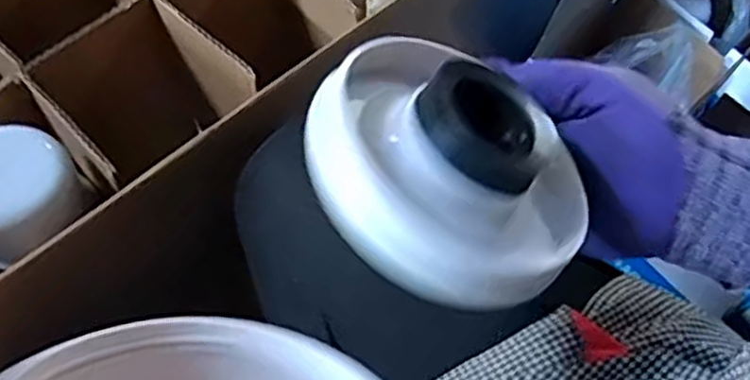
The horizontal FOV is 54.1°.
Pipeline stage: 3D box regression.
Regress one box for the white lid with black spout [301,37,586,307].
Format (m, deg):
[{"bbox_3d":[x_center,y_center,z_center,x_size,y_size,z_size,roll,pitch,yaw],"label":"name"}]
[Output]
[{"bbox_3d":[0.033,-0.011,0.303,0.121,0.055,0.115,39,55,-8],"label":"white lid with black spout"}]

